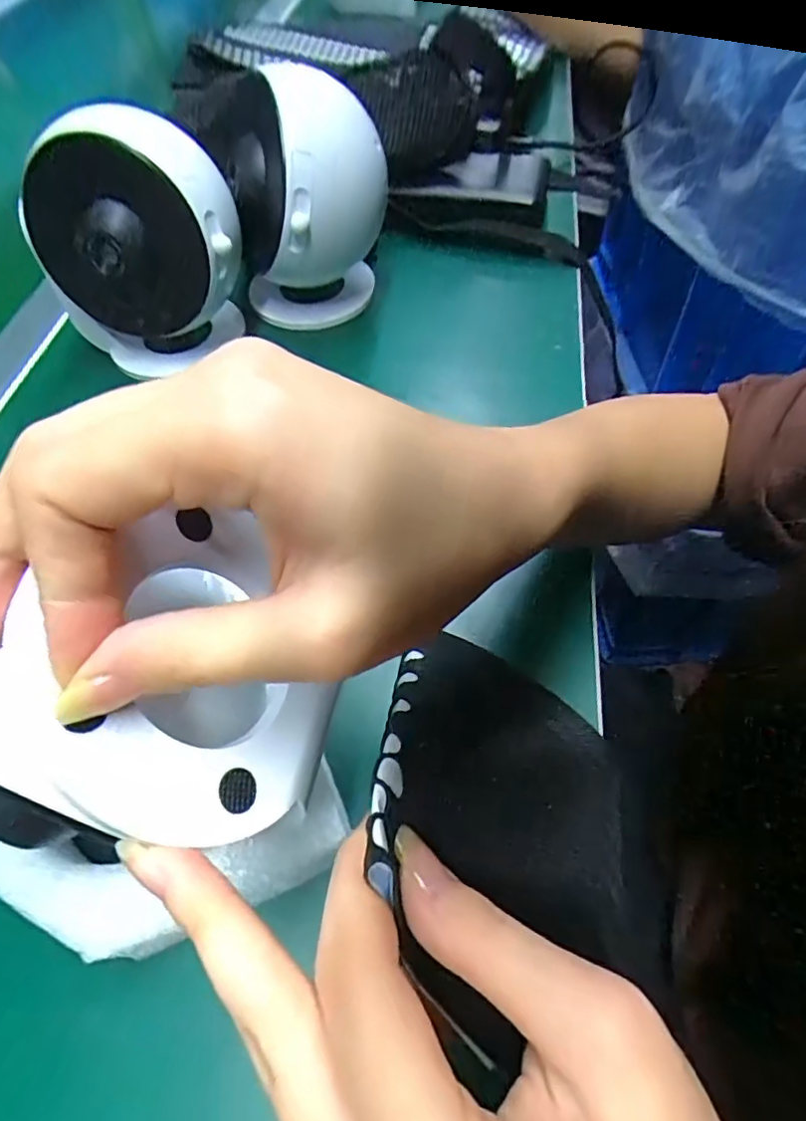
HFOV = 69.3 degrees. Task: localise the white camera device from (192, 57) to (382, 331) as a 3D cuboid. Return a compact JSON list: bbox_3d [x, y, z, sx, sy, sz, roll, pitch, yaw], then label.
[{"bbox_3d":[-0.058,-0.211,0.349,0.078,0.117,0.086,31,64,22],"label":"white camera device"}]

